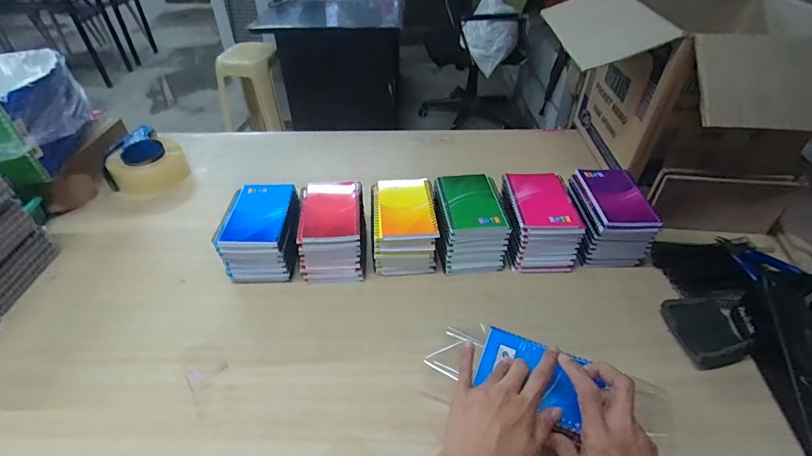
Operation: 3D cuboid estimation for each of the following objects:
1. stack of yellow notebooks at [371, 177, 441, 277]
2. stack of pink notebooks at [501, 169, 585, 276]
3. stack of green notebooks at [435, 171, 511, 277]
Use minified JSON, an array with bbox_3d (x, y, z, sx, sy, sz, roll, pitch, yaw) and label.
[{"bbox_3d":[-0.004,0.000,0.639,0.097,0.096,0.130,-3,41,-4],"label":"stack of yellow notebooks"},{"bbox_3d":[0.207,-0.010,0.648,0.107,0.098,0.134,3,41,3],"label":"stack of pink notebooks"},{"bbox_3d":[0.097,-0.009,0.647,0.099,0.099,0.134,-3,41,-4],"label":"stack of green notebooks"}]

